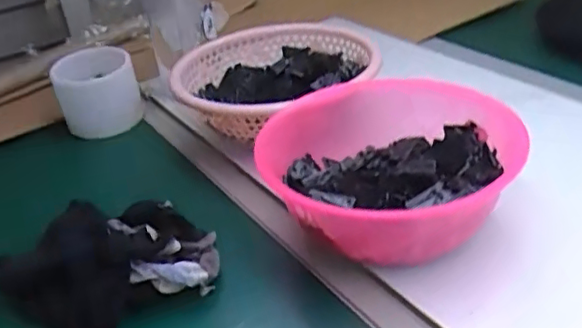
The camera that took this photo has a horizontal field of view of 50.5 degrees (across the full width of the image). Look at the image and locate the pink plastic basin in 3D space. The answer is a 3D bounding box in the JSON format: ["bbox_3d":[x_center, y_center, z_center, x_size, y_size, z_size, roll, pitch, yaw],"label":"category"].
[{"bbox_3d":[0.077,0.014,0.485,0.187,0.091,0.180,-5,31,3],"label":"pink plastic basin"}]

